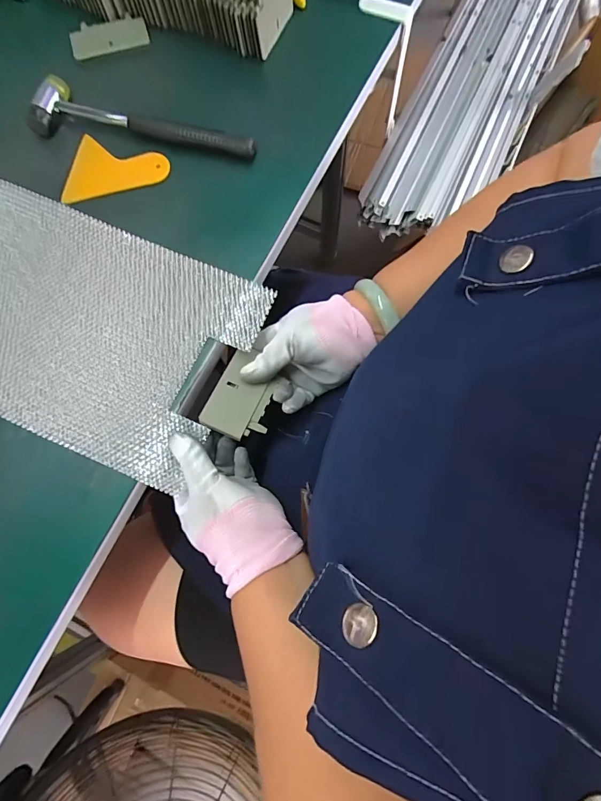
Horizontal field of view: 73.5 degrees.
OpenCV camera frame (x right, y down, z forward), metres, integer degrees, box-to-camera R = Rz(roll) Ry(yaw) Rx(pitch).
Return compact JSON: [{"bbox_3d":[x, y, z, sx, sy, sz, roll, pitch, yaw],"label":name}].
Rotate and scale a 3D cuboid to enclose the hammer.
[{"bbox_3d":[-0.160,-0.294,0.420,0.234,0.028,0.056,7,74,3],"label":"hammer"}]

